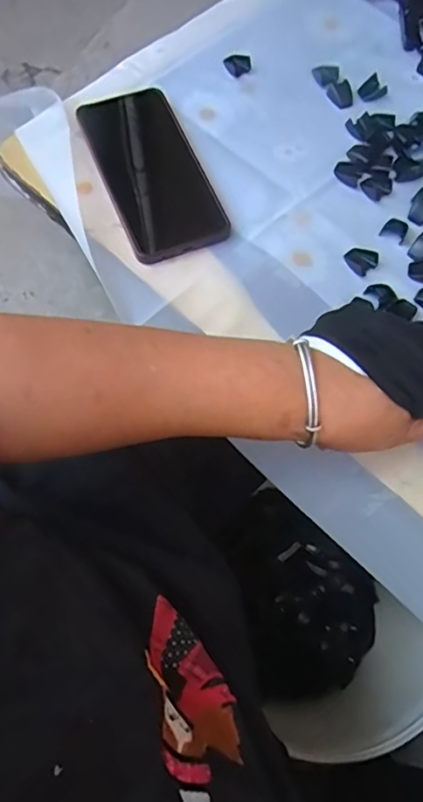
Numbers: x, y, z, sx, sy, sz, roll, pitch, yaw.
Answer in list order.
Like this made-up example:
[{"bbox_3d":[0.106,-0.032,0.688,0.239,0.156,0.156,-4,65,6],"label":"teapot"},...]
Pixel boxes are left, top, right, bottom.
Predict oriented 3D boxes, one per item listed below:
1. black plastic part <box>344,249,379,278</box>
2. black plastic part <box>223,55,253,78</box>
[{"bbox_3d":[0.115,-0.110,0.431,0.020,0.008,0.023,-38,73,-15],"label":"black plastic part"},{"bbox_3d":[0.024,-0.307,0.509,0.022,0.007,0.021,-31,72,-13],"label":"black plastic part"}]

